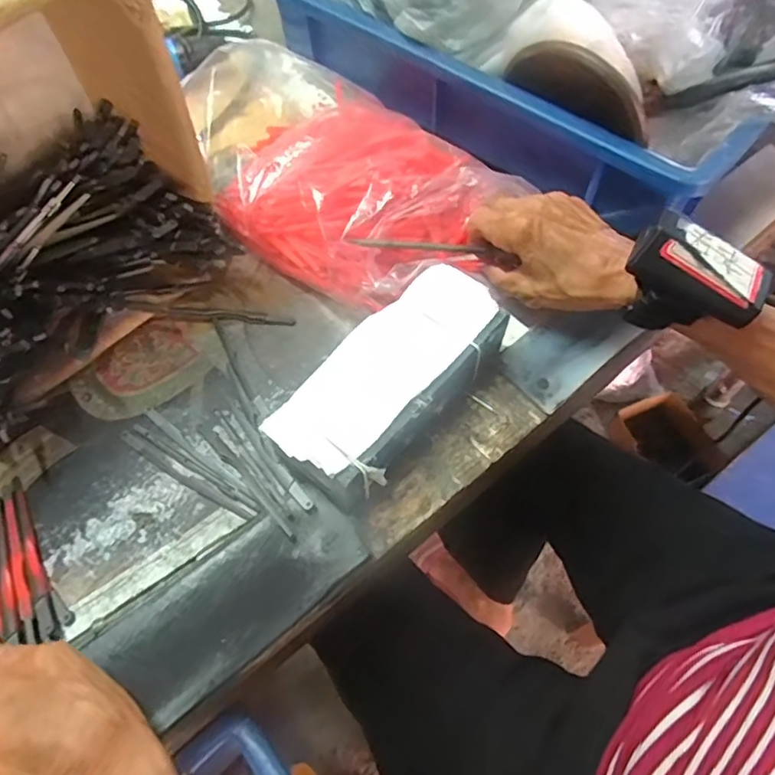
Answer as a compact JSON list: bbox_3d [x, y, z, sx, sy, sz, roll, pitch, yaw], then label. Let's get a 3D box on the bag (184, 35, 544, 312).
[{"bbox_3d":[-0.043,-0.163,0.442,0.145,0.063,0.256,-37,66,-20],"label":"bag"}]

